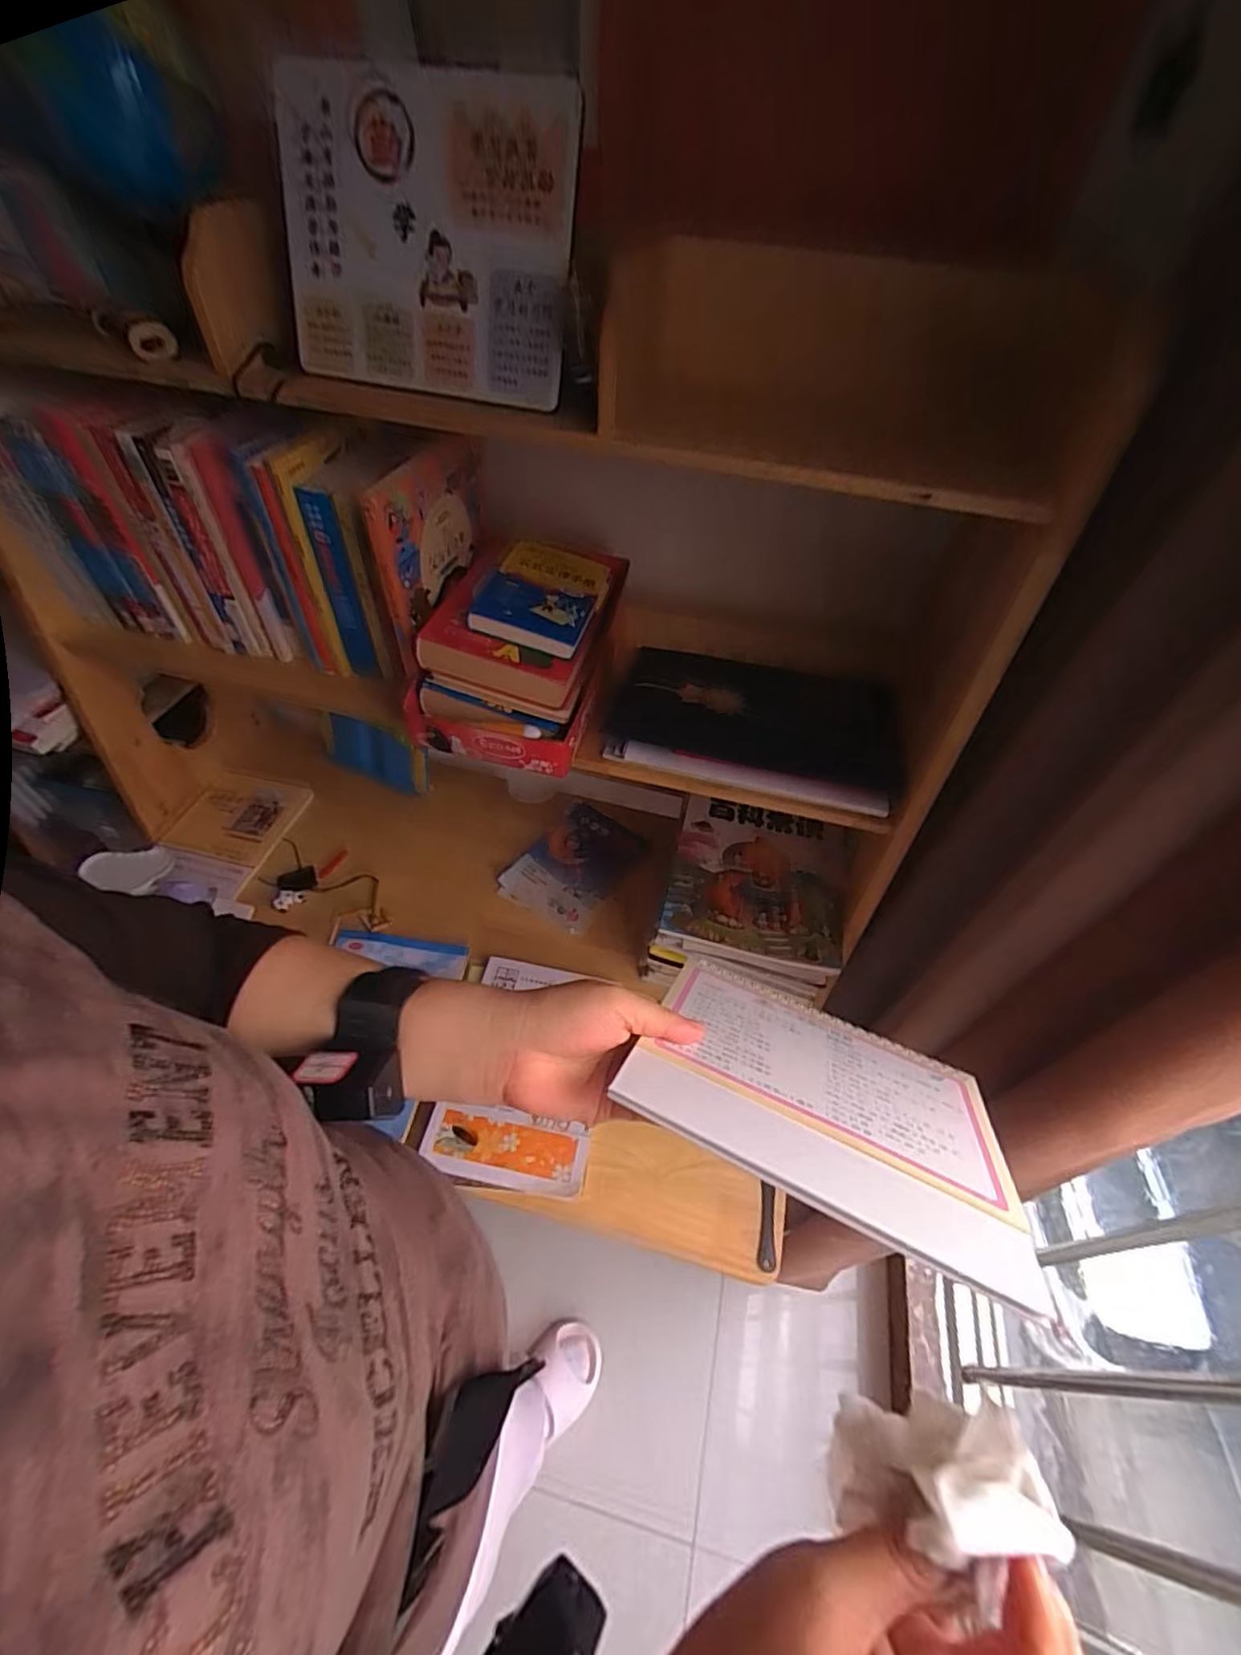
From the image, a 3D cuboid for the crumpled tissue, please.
[{"bbox_3d":[0.123,0.253,0.237,0.055,0.085,0.053,20,52,13],"label":"crumpled tissue"}]

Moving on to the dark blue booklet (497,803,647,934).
[{"bbox_3d":[-0.068,0.058,0.962,0.154,0.014,0.208,30,58,17],"label":"dark blue booklet"}]

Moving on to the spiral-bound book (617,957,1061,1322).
[{"bbox_3d":[0.115,0.152,0.354,0.199,0.009,0.172,21,16,16],"label":"spiral-bound book"}]

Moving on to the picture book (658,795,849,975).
[{"bbox_3d":[0.174,0.064,0.773,0.212,0.018,0.221,12,50,6],"label":"picture book"}]

